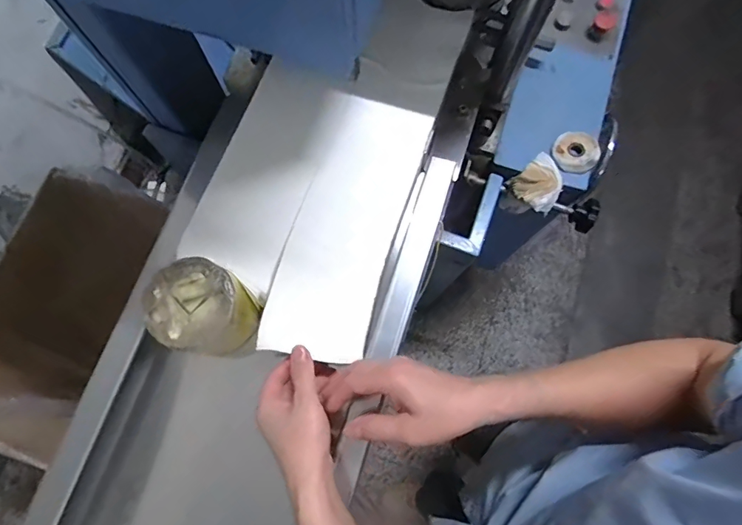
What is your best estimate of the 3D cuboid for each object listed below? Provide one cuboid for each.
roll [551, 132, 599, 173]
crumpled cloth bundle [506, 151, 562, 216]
[{"bbox_3d":[0.343,-0.184,0.732,0.073,0.015,0.067,31,97,9],"label":"roll"},{"bbox_3d":[0.279,-0.128,0.725,0.080,0.045,0.082,-44,79,-9],"label":"crumpled cloth bundle"}]

